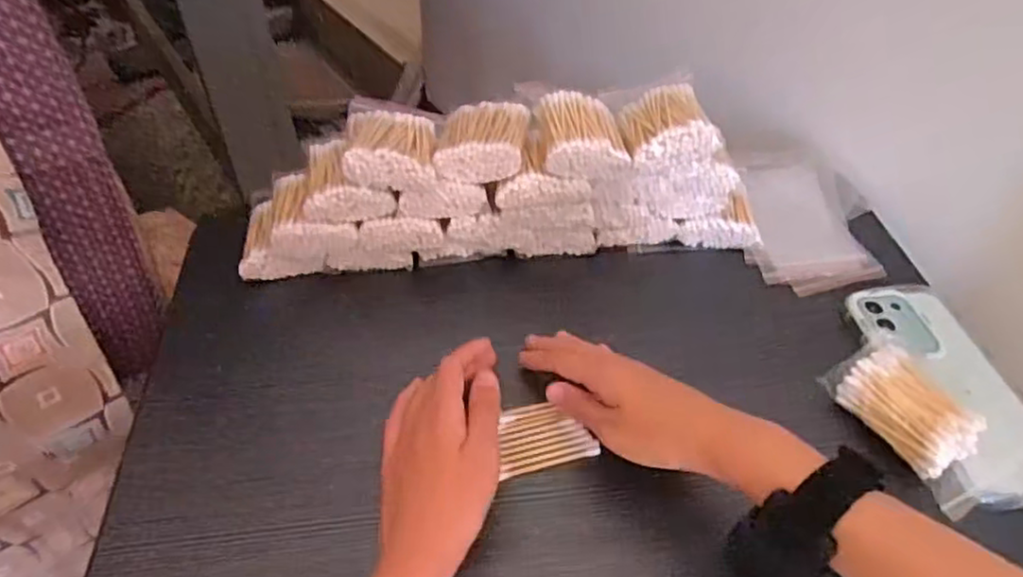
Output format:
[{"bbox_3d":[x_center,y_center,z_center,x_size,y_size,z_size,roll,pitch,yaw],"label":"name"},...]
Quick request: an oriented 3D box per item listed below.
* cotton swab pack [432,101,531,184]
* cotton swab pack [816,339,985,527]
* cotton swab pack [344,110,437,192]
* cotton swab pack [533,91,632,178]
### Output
[{"bbox_3d":[-0.021,-0.112,0.500,0.063,0.030,0.070,6,47,4],"label":"cotton swab pack"},{"bbox_3d":[0.258,0.079,0.420,0.056,0.021,0.110,-17,50,-17],"label":"cotton swab pack"},{"bbox_3d":[-0.088,-0.104,0.492,0.063,0.027,0.068,-3,47,-4],"label":"cotton swab pack"},{"bbox_3d":[0.052,-0.114,0.488,0.060,0.028,0.067,-4,47,-5],"label":"cotton swab pack"}]

